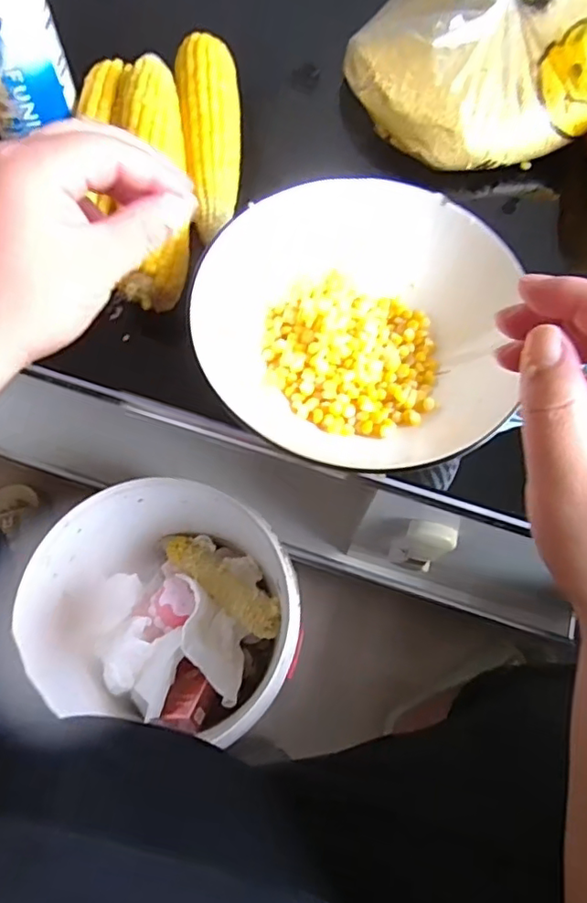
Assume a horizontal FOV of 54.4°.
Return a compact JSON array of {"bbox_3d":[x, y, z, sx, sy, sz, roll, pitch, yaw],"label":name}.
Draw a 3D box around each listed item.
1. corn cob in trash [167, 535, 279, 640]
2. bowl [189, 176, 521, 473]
[{"bbox_3d":[-0.081,0.161,0.687,0.193,0.053,0.048,28,68,37],"label":"corn cob in trash"},{"bbox_3d":[0.040,-0.078,0.347,0.185,0.049,0.171,1,68,-2],"label":"bowl"}]

